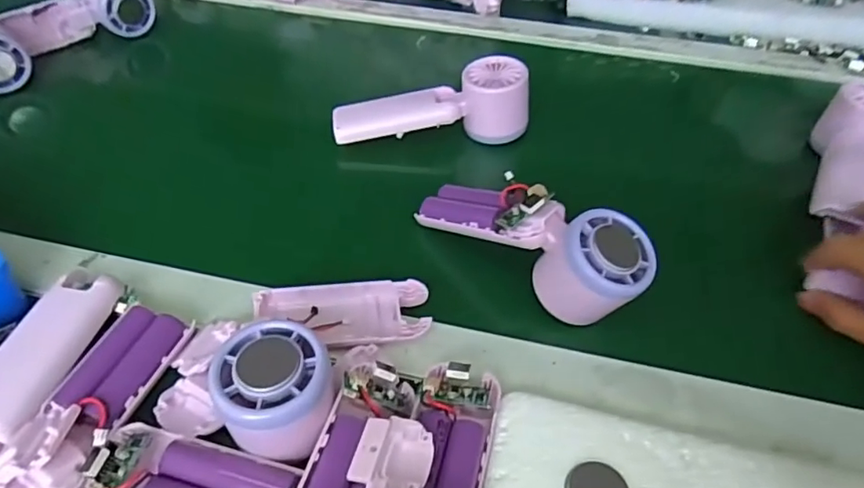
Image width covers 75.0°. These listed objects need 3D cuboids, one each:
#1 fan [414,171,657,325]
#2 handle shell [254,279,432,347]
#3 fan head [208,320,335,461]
[{"bbox_3d":[0.059,-0.006,0.357,0.152,0.053,0.050,26,51,21],"label":"fan"},{"bbox_3d":[-0.055,0.043,0.341,0.103,0.015,0.046,-2,46,-4],"label":"handle shell"},{"bbox_3d":[-0.076,0.073,0.278,0.057,0.038,0.061,1,46,-1],"label":"fan head"}]

